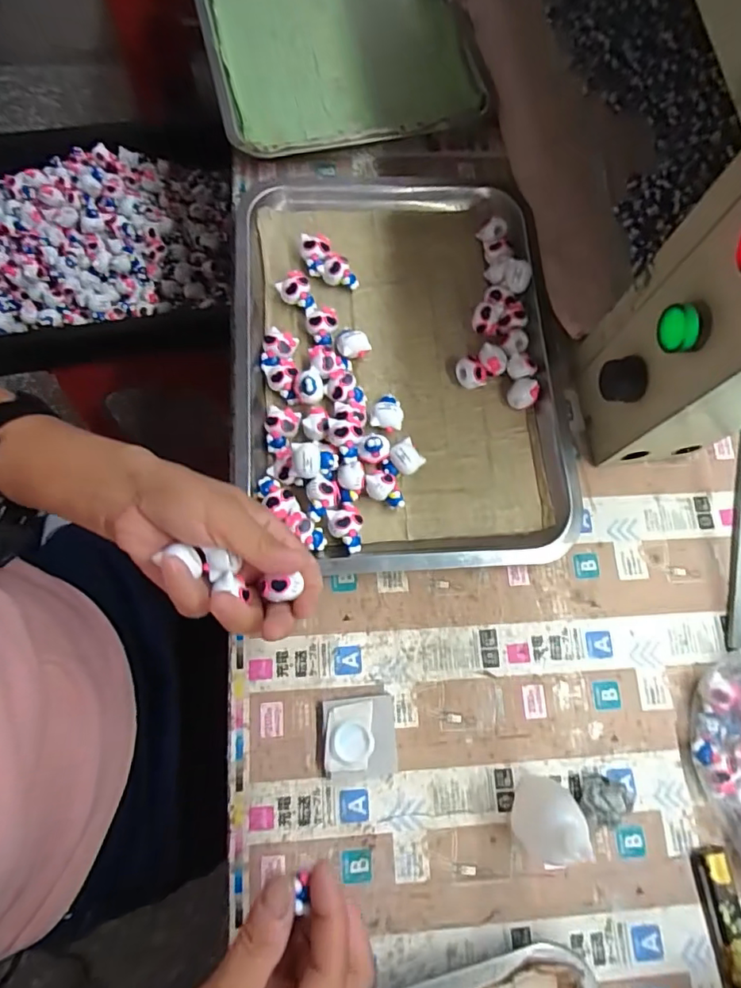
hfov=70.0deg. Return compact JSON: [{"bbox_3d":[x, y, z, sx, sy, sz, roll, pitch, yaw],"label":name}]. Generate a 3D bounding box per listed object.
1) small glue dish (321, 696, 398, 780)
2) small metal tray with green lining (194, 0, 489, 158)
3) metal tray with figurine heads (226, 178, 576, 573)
[{"bbox_3d":[-0.008,0.170,0.369,0.050,0.014,0.052,-2,75,-3],"label":"small glue dish"},{"bbox_3d":[-0.039,-0.487,0.559,0.265,0.035,0.335,-11,73,-9],"label":"small metal tray with green lining"},{"bbox_3d":[0.023,-0.111,0.441,0.271,0.040,0.353,-5,75,-4],"label":"metal tray with figurine heads"}]

